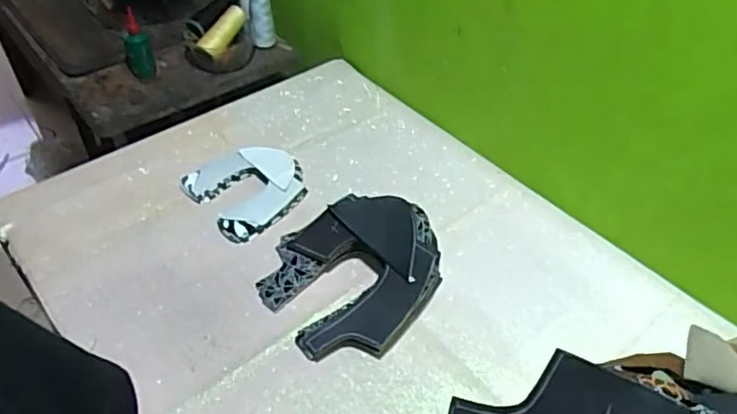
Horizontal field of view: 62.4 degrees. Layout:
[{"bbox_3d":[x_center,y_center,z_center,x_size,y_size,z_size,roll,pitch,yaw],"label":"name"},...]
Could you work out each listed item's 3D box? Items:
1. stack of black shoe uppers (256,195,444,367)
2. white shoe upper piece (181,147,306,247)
[{"bbox_3d":[-0.016,0.079,0.724,0.210,0.066,0.192,-12,46,-13],"label":"stack of black shoe uppers"},{"bbox_3d":[-0.164,-0.030,0.855,0.146,0.023,0.149,-30,52,-28],"label":"white shoe upper piece"}]

